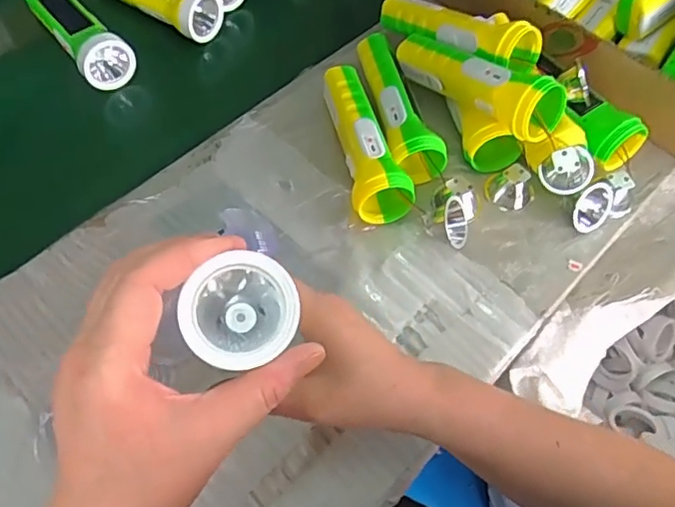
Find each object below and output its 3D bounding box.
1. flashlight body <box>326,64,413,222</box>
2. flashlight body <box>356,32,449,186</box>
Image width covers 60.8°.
[{"bbox_3d":[0.022,-0.100,0.511,0.048,0.046,0.148,-12,63,-9],"label":"flashlight body"},{"bbox_3d":[0.057,-0.136,0.530,0.048,0.045,0.144,-10,63,-9],"label":"flashlight body"}]

